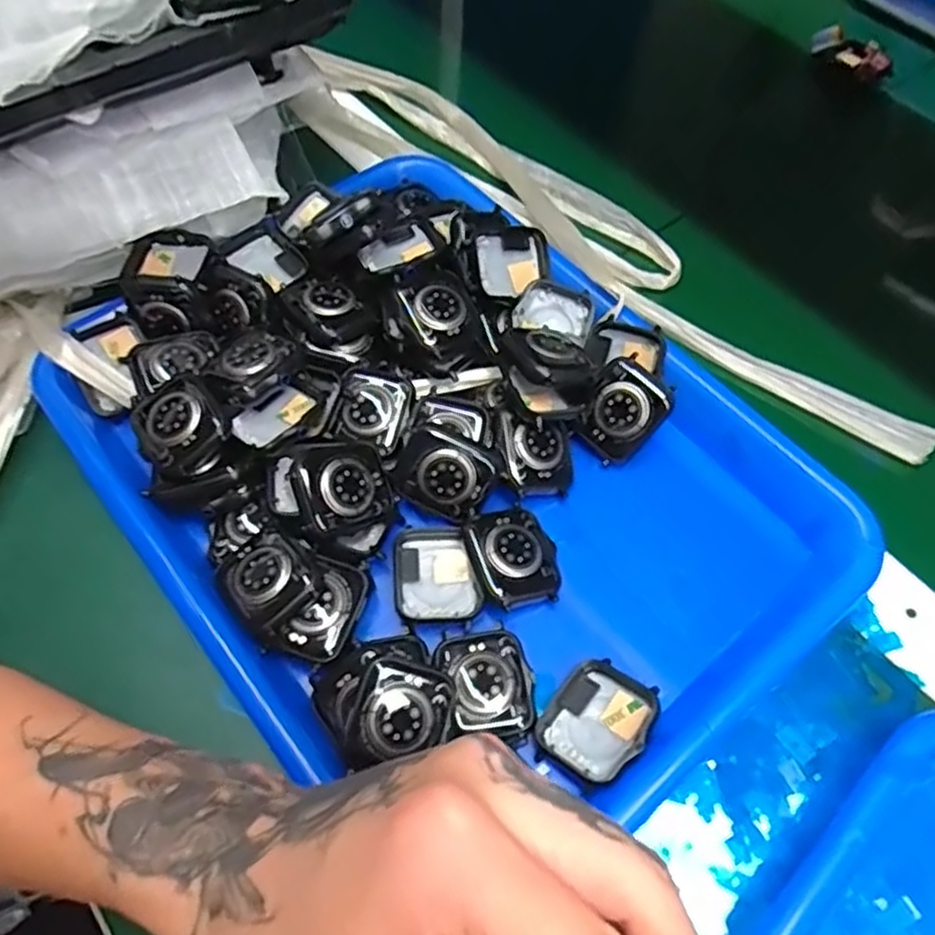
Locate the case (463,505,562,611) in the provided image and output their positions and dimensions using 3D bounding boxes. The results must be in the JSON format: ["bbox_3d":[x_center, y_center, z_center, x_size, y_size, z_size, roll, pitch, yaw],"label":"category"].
[{"bbox_3d":[0.021,0.039,0.319,0.036,0.017,0.043,-15,62,-9],"label":"case"}]

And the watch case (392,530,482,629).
[{"bbox_3d":[-0.014,0.048,0.319,0.035,0.009,0.044,-7,61,-4],"label":"watch case"}]

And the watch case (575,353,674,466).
[{"bbox_3d":[0.073,-0.026,0.344,0.036,0.008,0.044,41,100,-3],"label":"watch case"}]

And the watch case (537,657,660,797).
[{"bbox_3d":[0.051,0.100,0.286,0.035,0.017,0.047,35,66,18],"label":"watch case"}]

